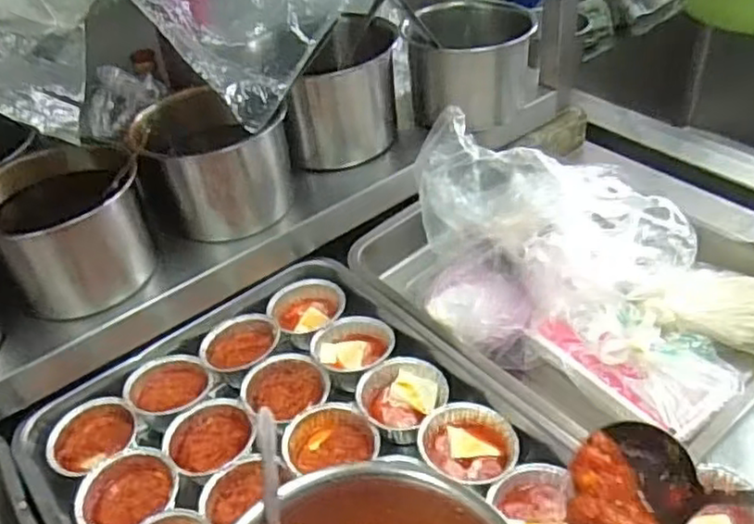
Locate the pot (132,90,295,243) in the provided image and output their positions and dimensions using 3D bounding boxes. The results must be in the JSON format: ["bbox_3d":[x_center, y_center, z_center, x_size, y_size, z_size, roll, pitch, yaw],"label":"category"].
[{"bbox_3d":[-0.173,-0.102,0.716,0.119,0.126,0.128,-4,40,4],"label":"pot"}]

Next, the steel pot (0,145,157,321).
[{"bbox_3d":[-0.291,-0.028,0.642,0.146,0.117,0.125,-22,42,-17],"label":"steel pot"}]

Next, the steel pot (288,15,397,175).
[{"bbox_3d":[-0.036,-0.197,0.786,0.120,0.130,0.125,-4,40,4],"label":"steel pot"}]

